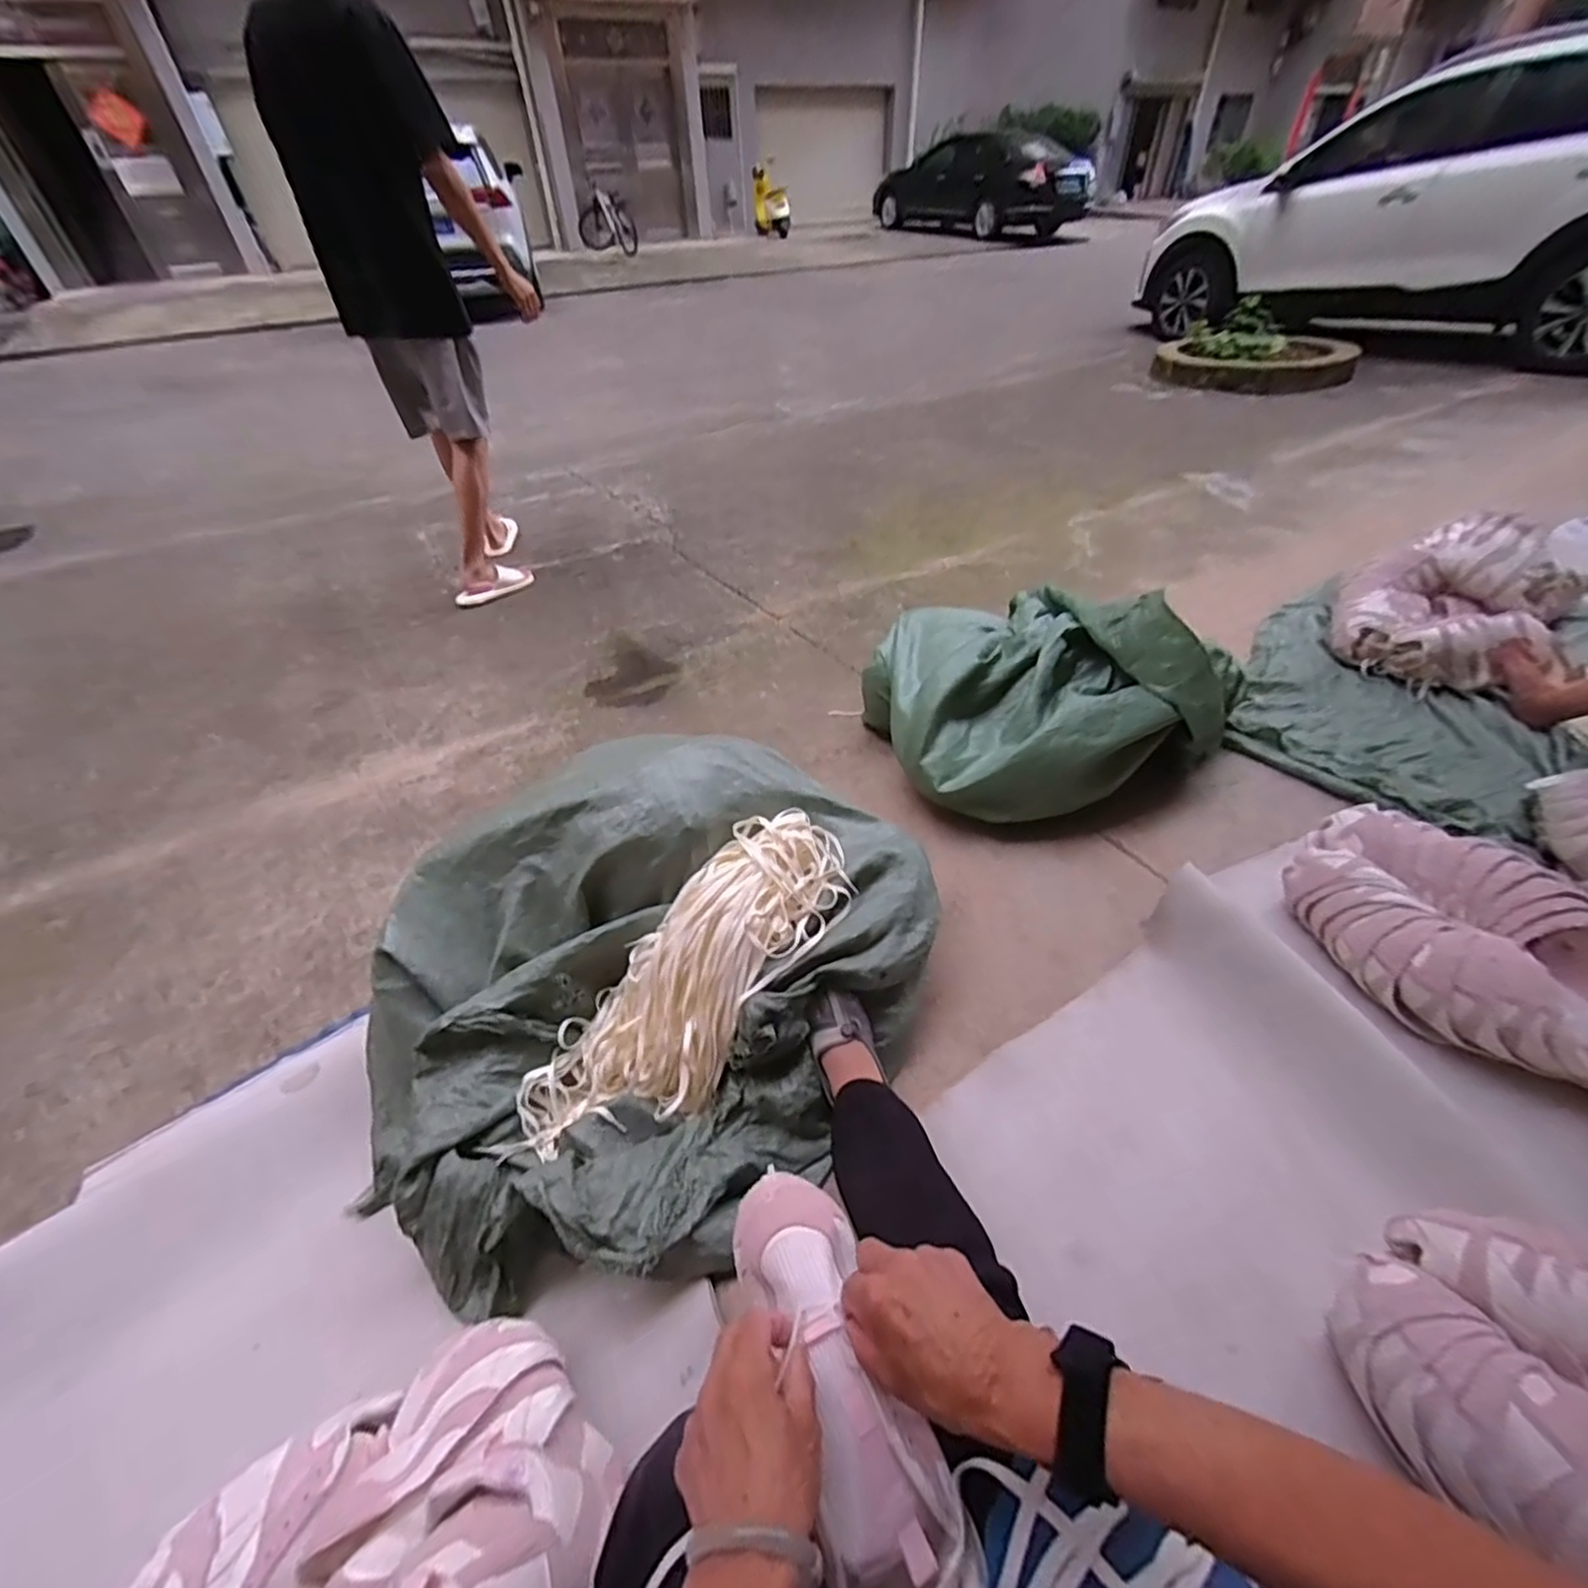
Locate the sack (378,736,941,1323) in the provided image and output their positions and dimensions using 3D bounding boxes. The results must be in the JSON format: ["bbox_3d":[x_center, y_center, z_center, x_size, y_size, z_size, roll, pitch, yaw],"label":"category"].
[{"bbox_3d":[-0.195,0.234,0.905,0.563,0.328,0.751,33,53,31],"label":"sack"}]

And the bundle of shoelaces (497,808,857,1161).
[{"bbox_3d":[-0.132,0.253,0.884,0.523,0.114,0.181,-47,50,-4],"label":"bundle of shoelaces"}]

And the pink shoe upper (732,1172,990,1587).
[{"bbox_3d":[0.031,0.383,0.439,0.085,0.061,0.260,-17,44,-15],"label":"pink shoe upper"}]

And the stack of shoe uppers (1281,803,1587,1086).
[{"bbox_3d":[0.960,0.199,0.993,0.285,0.126,0.411,-20,42,-19],"label":"stack of shoe uppers"}]

